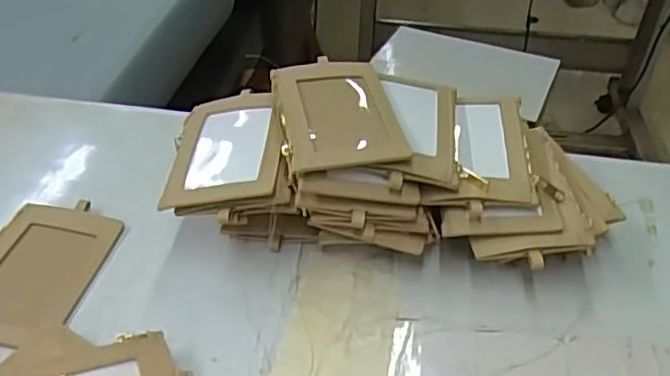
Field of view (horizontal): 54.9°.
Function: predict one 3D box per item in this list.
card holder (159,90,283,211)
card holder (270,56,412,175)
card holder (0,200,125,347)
[{"bbox_3d":[-0.070,-0.030,0.428,0.073,0.008,0.103,-7,46,10],"label":"card holder"},{"bbox_3d":[0.001,-0.051,0.423,0.073,0.010,0.103,-6,44,-10],"label":"card holder"},{"bbox_3d":[-0.195,0.052,0.417,0.078,0.005,0.113,10,41,3],"label":"card holder"}]

